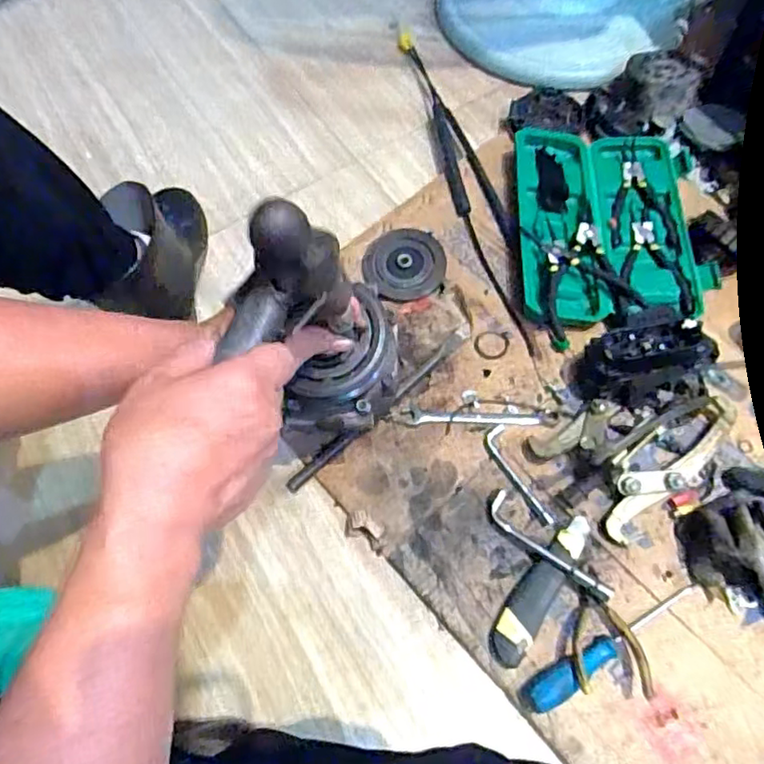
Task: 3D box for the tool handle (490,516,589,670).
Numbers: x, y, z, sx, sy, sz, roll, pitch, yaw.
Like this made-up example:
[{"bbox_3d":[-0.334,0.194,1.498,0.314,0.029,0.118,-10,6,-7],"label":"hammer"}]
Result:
[{"bbox_3d":[0.157,0.200,0.604,0.035,0.022,0.164,33,70,18],"label":"tool handle"}]

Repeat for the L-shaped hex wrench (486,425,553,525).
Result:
[{"bbox_3d":[0.145,0.102,0.663,0.026,0.005,0.117,-21,64,-7],"label":"L-shaped hex wrench"}]

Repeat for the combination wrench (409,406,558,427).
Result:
[{"bbox_3d":[0.116,0.039,0.701,0.164,0.004,0.020,2,64,4],"label":"combination wrench"}]

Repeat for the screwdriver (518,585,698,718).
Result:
[{"bbox_3d":[0.218,0.248,0.576,0.201,0.023,0.028,-27,65,-10],"label":"screwdriver"}]

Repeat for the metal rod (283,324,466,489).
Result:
[{"bbox_3d":[0.004,0.025,0.710,0.287,0.011,0.017,-42,69,-17],"label":"metal rod"}]

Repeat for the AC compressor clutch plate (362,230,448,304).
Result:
[{"bbox_3d":[0.028,-0.155,0.797,0.106,0.017,0.105,-1,63,2],"label":"AC compressor clutch plate"}]

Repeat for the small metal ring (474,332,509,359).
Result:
[{"bbox_3d":[0.134,-0.045,0.747,0.045,0.004,0.040,0,63,3],"label":"small metal ring"}]

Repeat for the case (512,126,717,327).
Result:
[{"bbox_3d":[0.293,-0.205,0.794,0.232,0.043,0.330,4,64,5],"label":"case"}]

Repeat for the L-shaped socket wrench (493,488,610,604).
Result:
[{"bbox_3d":[0.163,0.168,0.615,0.030,0.029,0.142,-39,68,-15],"label":"L-shaped socket wrench"}]

